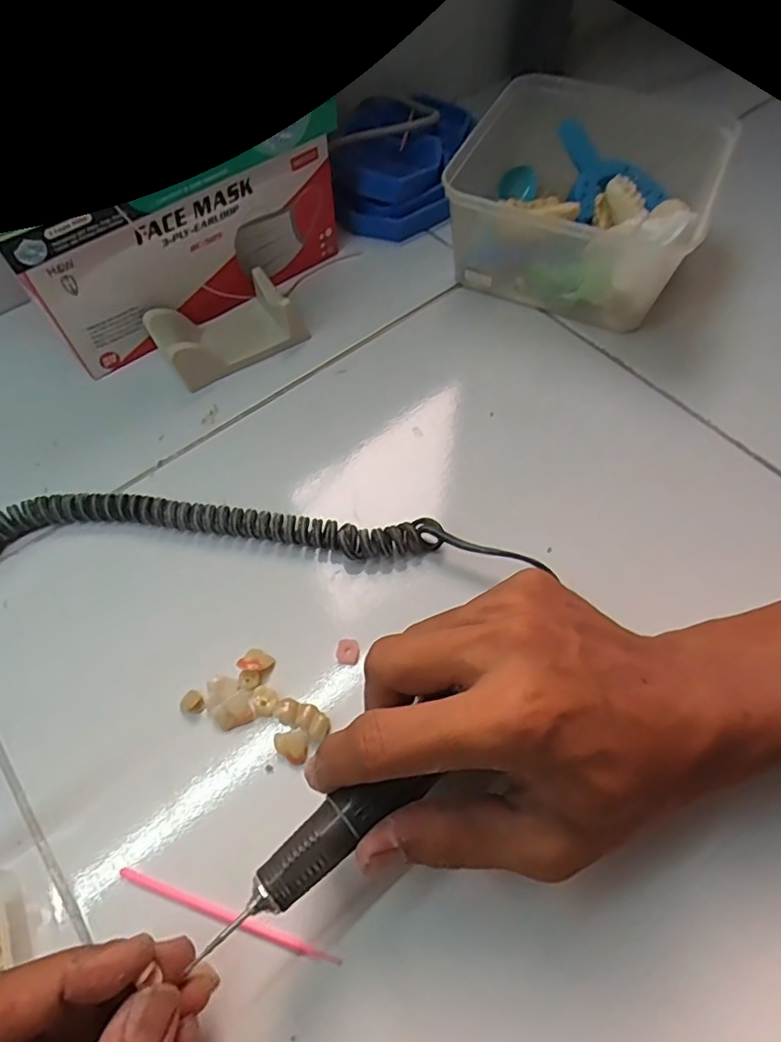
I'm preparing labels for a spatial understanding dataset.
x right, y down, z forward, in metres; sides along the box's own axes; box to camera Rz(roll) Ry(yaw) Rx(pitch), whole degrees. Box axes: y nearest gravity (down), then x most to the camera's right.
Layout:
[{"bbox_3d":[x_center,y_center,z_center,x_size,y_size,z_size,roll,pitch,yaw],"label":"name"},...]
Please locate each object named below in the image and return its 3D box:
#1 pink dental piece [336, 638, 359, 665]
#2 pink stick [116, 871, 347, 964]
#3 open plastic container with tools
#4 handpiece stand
[{"bbox_3d":[-0.021,0.064,0.284,0.011,0.005,0.012,0,62,1],"label":"pink dental piece"},{"bbox_3d":[-0.066,0.159,0.233,0.097,0.004,0.005,16,63,10],"label":"pink stick"},{"bbox_3d":[0.124,-0.210,0.392,0.158,0.069,0.130,24,63,13],"label":"open plastic container with tools"},{"bbox_3d":[-0.108,-0.128,0.381,0.090,0.034,0.052,-30,65,-16],"label":"handpiece stand"}]

